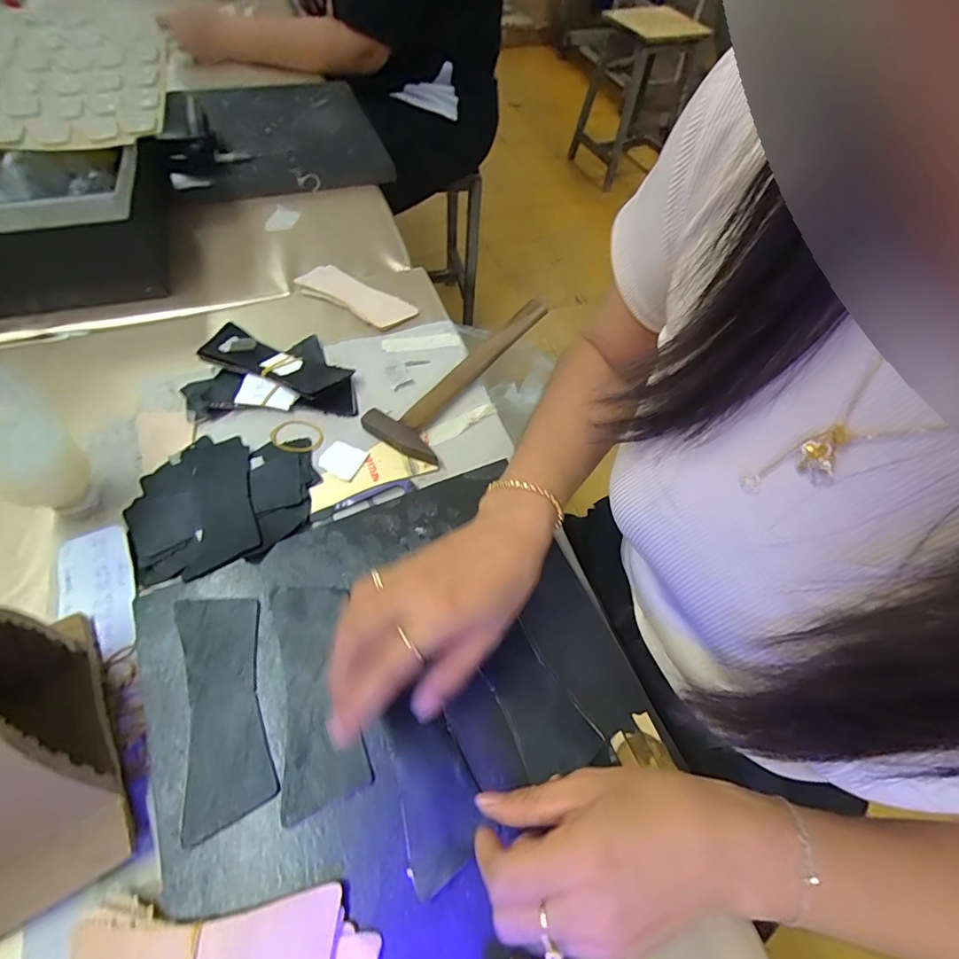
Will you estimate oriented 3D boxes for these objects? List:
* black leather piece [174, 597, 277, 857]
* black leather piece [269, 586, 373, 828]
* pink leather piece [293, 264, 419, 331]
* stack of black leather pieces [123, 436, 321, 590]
[{"bbox_3d":[-0.166,0.142,0.323,0.050,0.004,0.140,-14,61,-13],"label":"black leather piece"},{"bbox_3d":[-0.108,0.137,0.331,0.049,0.004,0.140,-12,61,-10],"label":"black leather piece"},{"bbox_3d":[-0.143,-0.210,0.572,0.143,0.011,0.052,30,60,15],"label":"pink leather piece"},{"bbox_3d":[-0.214,0.016,0.416,0.141,0.019,0.137,-8,58,-9],"label":"stack of black leather pieces"}]

